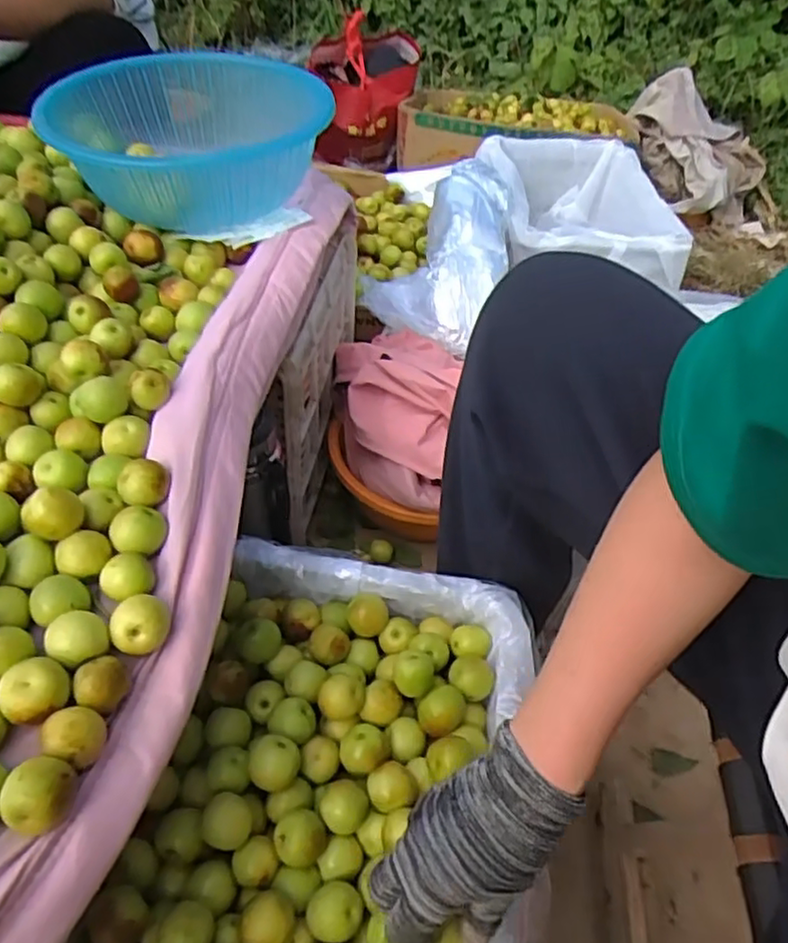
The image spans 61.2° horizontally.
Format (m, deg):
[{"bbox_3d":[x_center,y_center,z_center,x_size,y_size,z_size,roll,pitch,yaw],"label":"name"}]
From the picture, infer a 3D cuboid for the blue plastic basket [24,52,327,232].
[{"bbox_3d":[-0.195,-0.330,0.679,0.234,0.111,0.286,2,46,-4],"label":"blue plastic basket"}]

